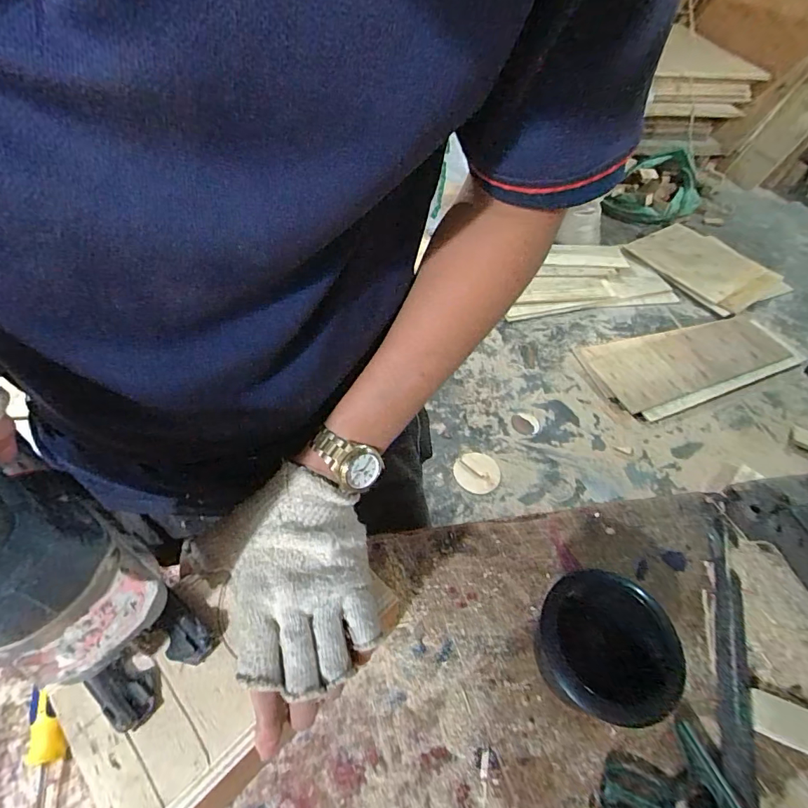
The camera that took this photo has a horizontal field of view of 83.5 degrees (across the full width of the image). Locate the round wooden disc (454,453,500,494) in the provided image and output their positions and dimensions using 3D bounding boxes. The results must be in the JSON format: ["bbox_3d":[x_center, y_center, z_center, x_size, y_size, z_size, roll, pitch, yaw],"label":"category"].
[{"bbox_3d":[0.219,0.208,1.363,0.137,0.010,0.125,-4,56,5],"label":"round wooden disc"}]

